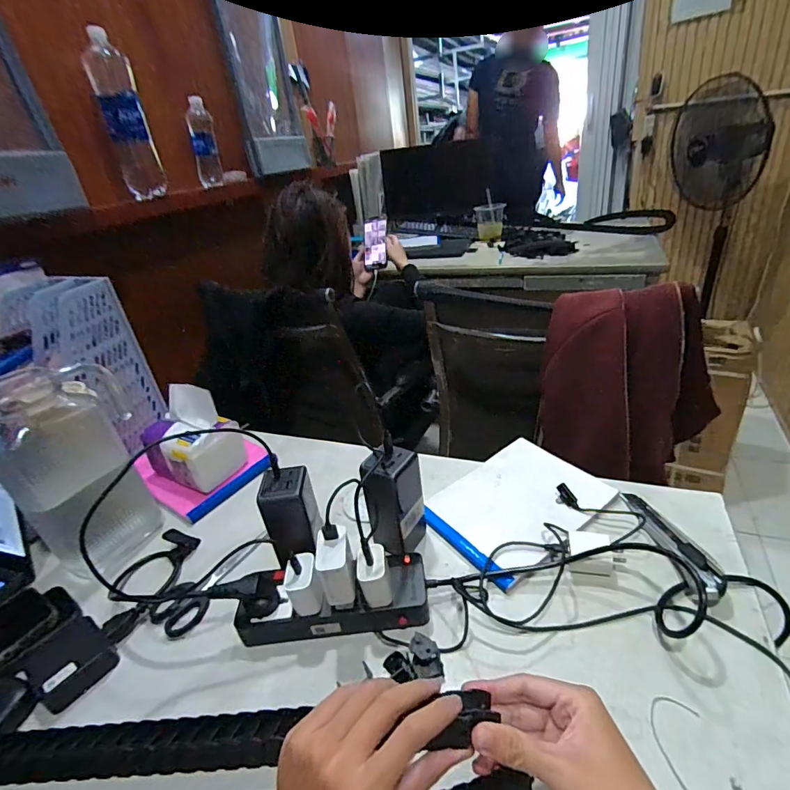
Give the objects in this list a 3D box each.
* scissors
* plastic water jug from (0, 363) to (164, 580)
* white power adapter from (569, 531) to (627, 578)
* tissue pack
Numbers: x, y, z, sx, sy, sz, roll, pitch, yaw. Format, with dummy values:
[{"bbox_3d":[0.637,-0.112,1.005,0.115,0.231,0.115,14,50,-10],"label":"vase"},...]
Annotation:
[{"bbox_3d":[-0.225,0.216,0.526,0.066,0.012,0.143,7,32,26],"label":"scissors"},{"bbox_3d":[-0.408,0.084,0.564,0.142,0.233,0.142,19,39,40],"label":"plastic water jug"},{"bbox_3d":[0.218,0.171,0.473,0.055,0.024,0.038,2,30,17],"label":"white power adapter"},{"bbox_3d":[-0.311,0.060,0.668,0.114,0.136,0.090,12,34,32],"label":"tissue pack"}]

